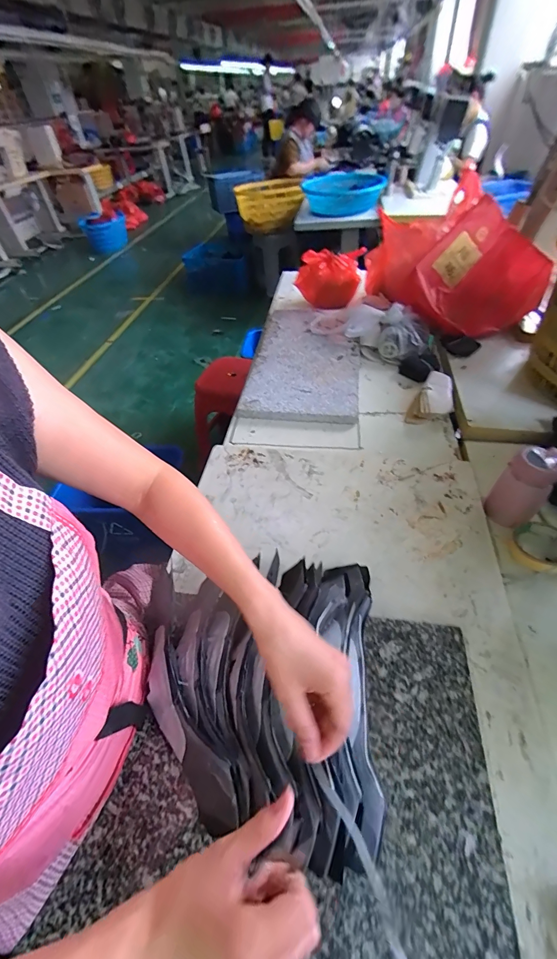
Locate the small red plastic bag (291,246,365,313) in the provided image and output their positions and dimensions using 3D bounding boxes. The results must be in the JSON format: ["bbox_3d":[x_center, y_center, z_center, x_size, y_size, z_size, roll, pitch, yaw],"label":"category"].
[{"bbox_3d":[0.182,-0.719,1.287,0.237,0.183,0.140,1,47,6],"label":"small red plastic bag"}]

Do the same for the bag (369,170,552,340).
[{"bbox_3d":[0.525,-0.682,1.105,0.344,0.278,0.527,-12,47,-6],"label":"bag"}]

